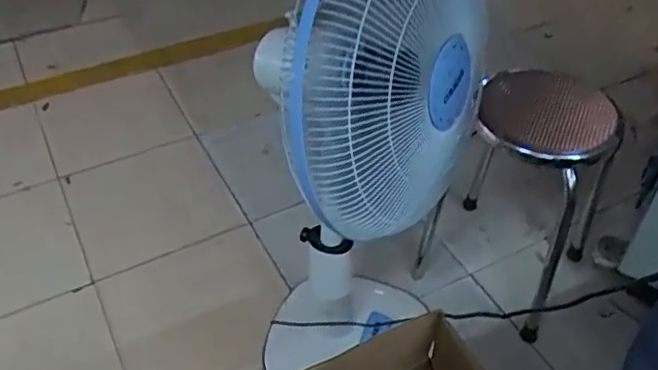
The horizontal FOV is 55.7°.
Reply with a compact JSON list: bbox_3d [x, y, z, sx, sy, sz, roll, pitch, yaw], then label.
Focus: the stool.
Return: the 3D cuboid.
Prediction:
[{"bbox_3d":[0.402,0.021,1.357,0.327,0.475,0.297,28,51,25],"label":"stool"}]

